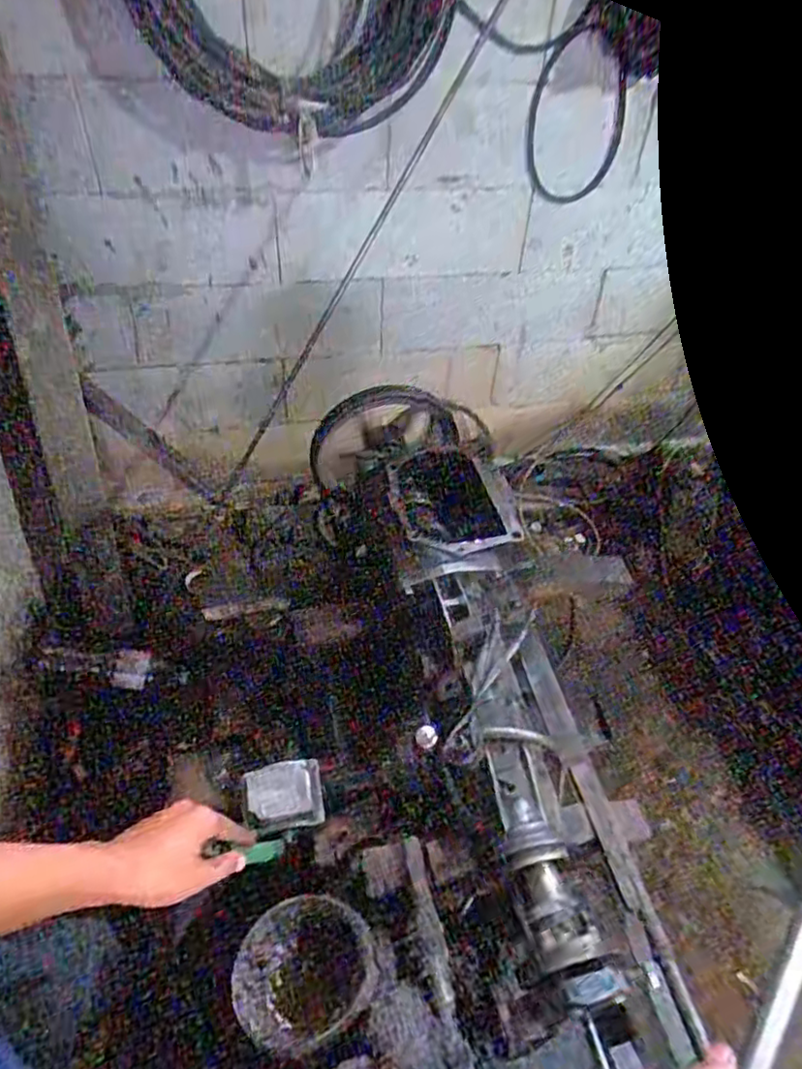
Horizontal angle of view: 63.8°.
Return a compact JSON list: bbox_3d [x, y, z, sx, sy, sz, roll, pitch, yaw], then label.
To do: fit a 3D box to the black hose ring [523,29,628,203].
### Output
[{"bbox_3d":[0.377,-0.877,1.372,0.225,0.335,0.033,-17,55,-3],"label":"black hose ring"}]

